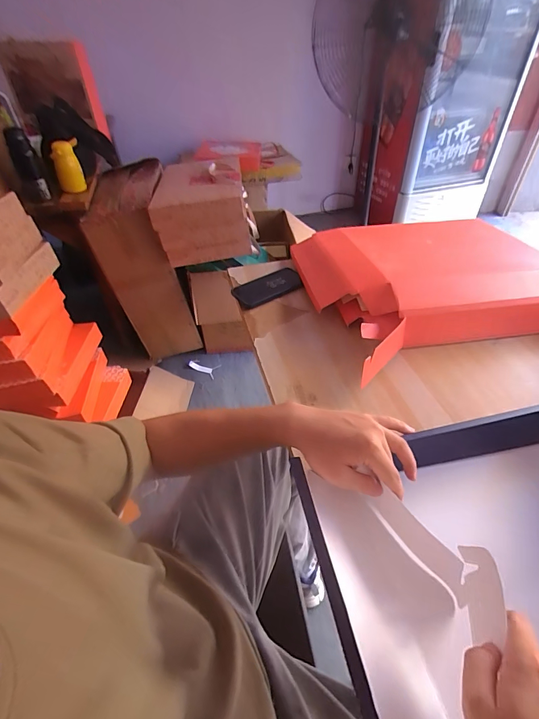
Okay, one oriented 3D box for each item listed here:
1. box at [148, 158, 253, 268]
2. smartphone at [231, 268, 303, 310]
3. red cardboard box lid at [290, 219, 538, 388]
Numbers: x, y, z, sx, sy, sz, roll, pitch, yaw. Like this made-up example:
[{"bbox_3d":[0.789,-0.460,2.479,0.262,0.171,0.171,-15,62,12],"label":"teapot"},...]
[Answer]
[{"bbox_3d":[-0.258,-0.577,1.464,0.317,0.250,0.429,-5,44,-3],"label":"box"},{"bbox_3d":[-0.002,-0.160,0.820,0.160,0.012,0.089,-24,49,-16],"label":"smartphone"},{"bbox_3d":[0.342,-0.165,0.767,0.498,0.085,0.526,-5,44,-3],"label":"red cardboard box lid"}]

